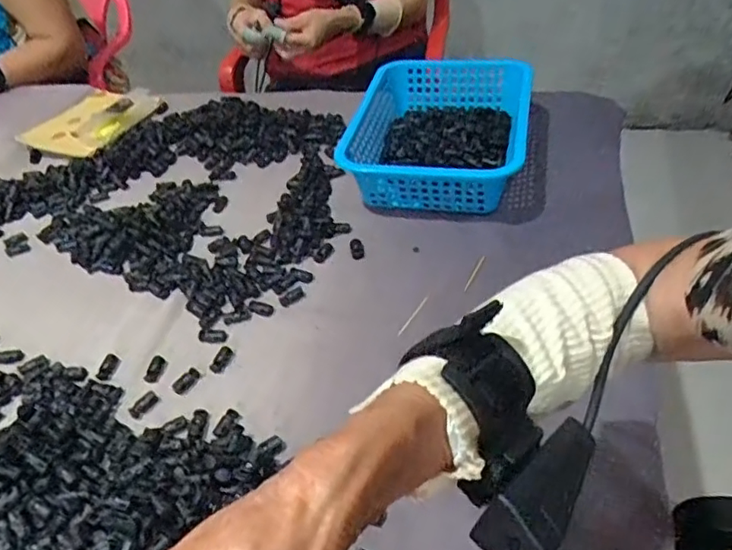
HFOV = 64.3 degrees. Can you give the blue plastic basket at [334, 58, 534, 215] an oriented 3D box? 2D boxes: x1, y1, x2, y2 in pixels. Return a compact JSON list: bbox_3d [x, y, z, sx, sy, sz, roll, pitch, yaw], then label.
[{"bbox_3d":[0.099,-0.190,0.786,0.219,0.091,0.291,6,44,13],"label":"blue plastic basket"}]

